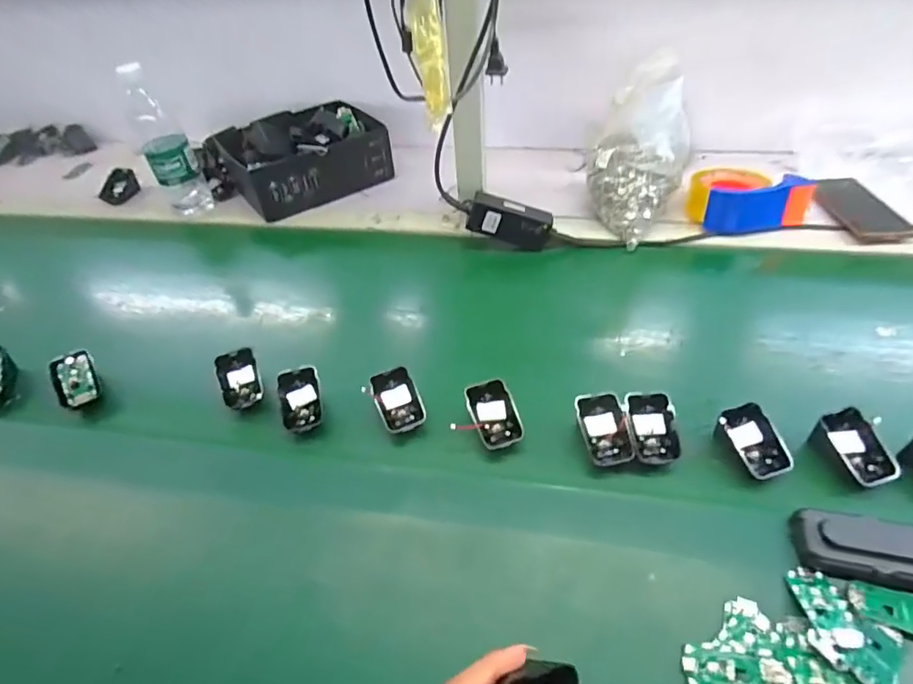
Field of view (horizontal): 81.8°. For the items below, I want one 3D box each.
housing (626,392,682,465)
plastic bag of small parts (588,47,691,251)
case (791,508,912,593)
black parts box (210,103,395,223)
[{"bbox_3d":[0.190,0.086,0.513,0.044,0.044,0.056,-4,45,3],"label":"housing"},{"bbox_3d":[0.252,-0.254,0.721,0.110,0.199,0.106,-30,49,-21],"label":"plastic bag of small parts"},{"bbox_3d":[0.334,0.167,0.422,0.105,0.032,0.045,8,47,14],"label":"case"},{"bbox_3d":[-0.253,-0.320,0.904,0.247,0.093,0.192,-29,49,-21],"label":"black parts box"}]

